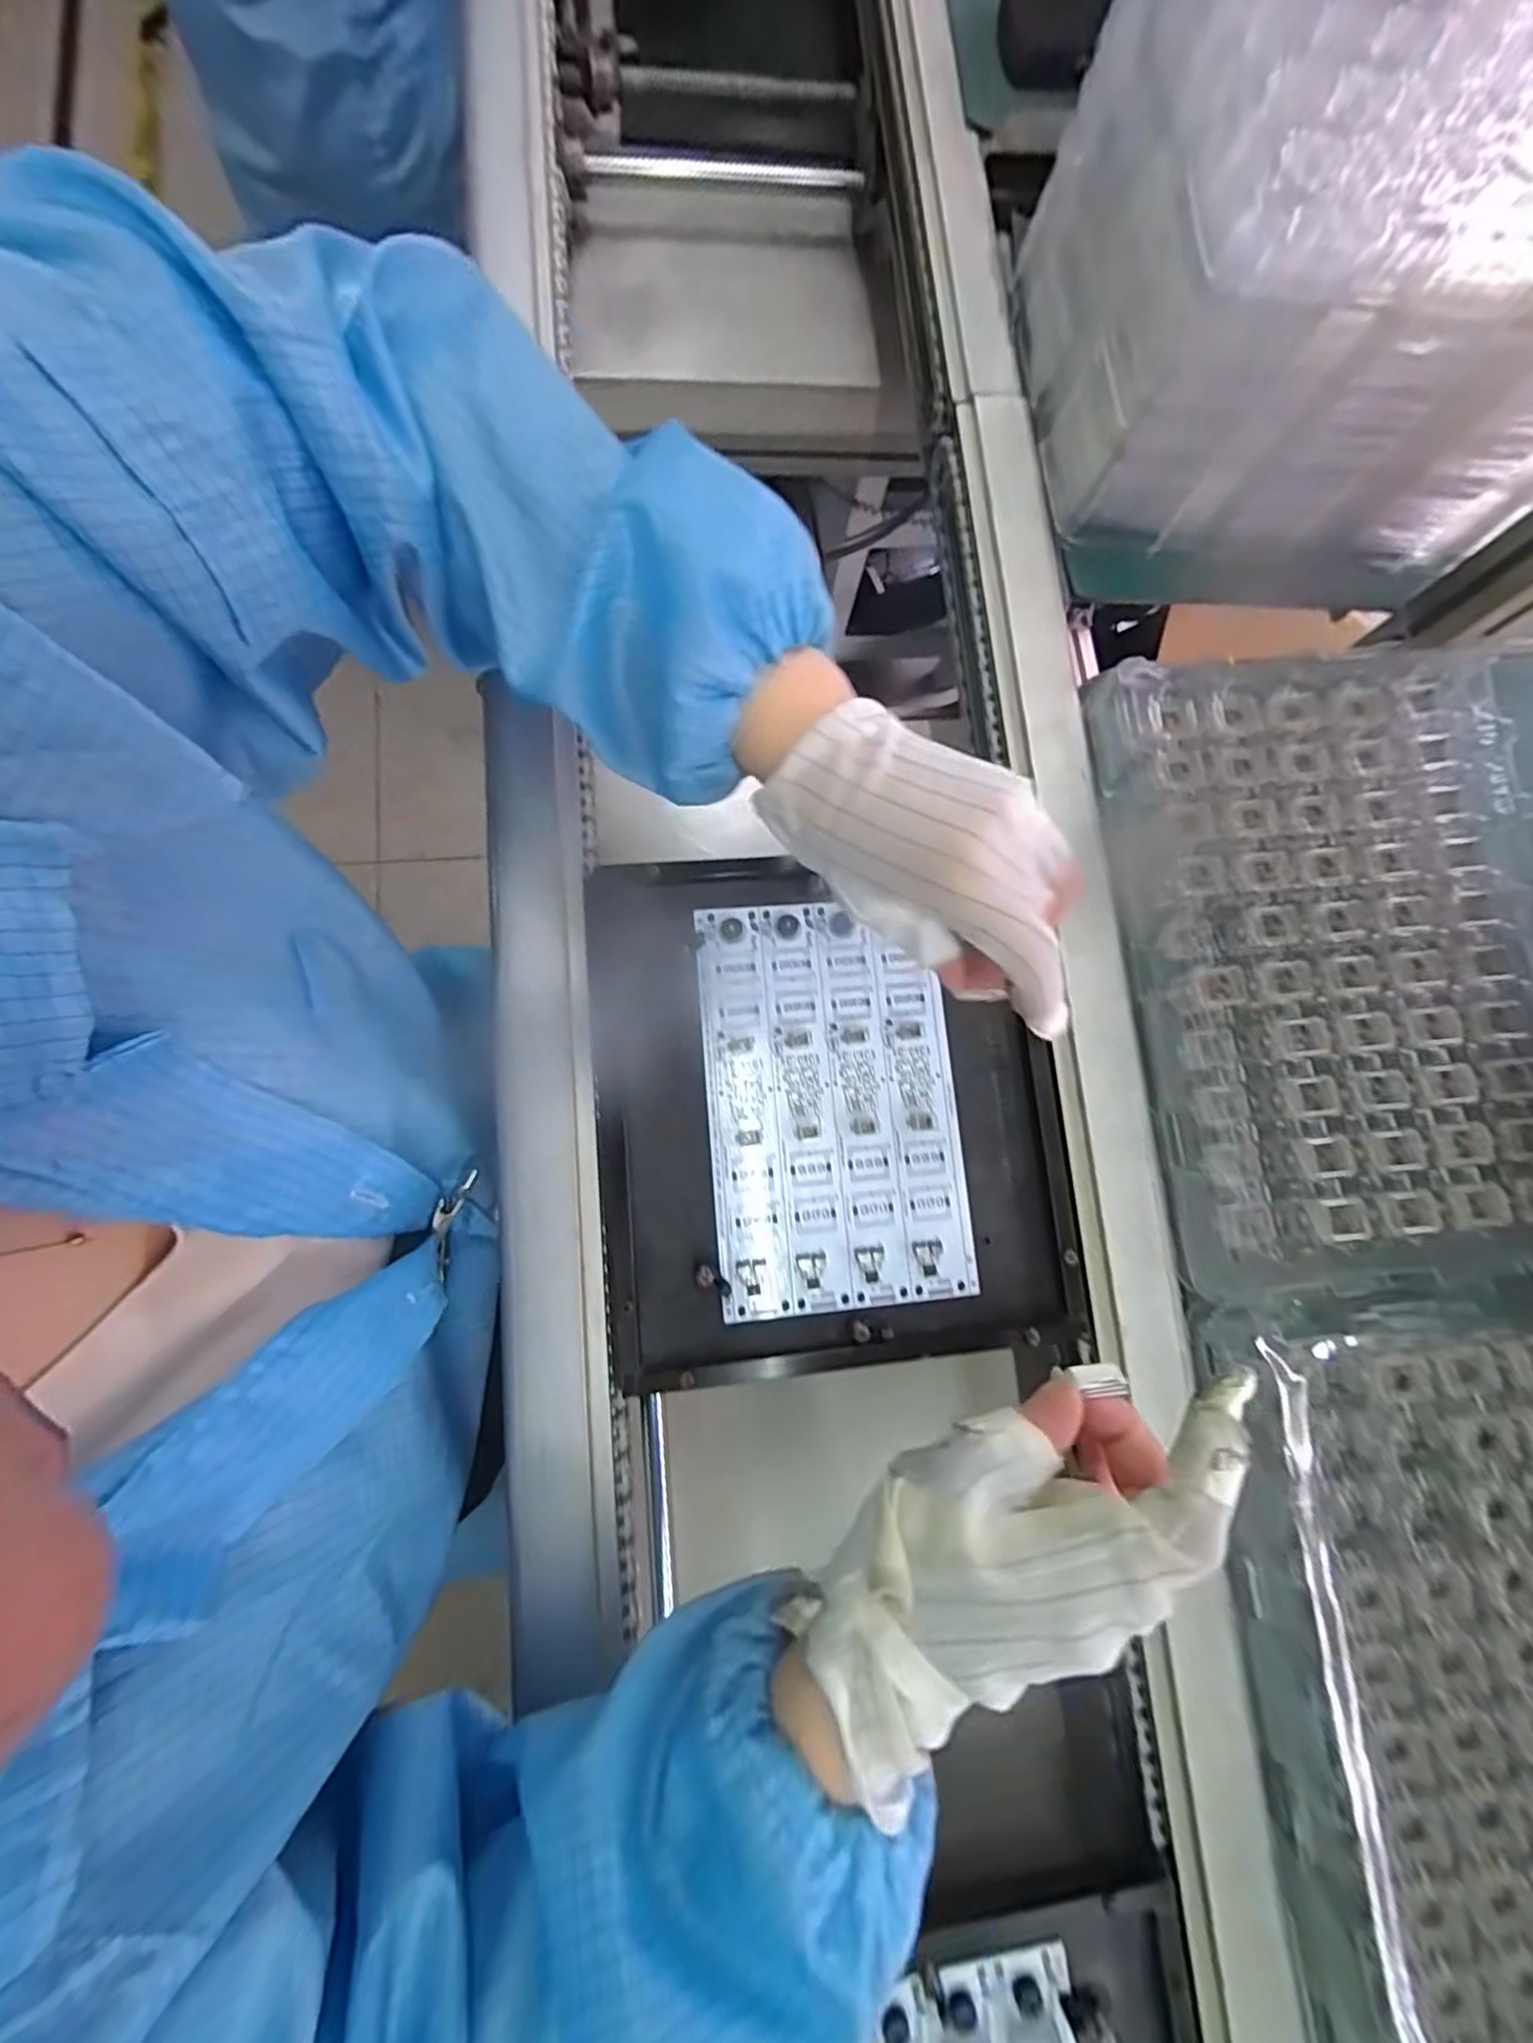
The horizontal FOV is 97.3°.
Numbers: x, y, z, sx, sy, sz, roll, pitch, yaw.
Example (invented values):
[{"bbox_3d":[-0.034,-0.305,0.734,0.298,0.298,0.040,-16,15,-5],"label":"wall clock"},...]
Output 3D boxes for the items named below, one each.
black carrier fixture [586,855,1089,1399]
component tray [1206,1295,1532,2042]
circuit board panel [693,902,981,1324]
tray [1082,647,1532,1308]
[{"bbox_3d":[0.032,0.040,0.348,0.233,0.019,0.252,-5,81,-6],"label":"black carrier fixture"},{"bbox_3d":[0.338,0.326,0.286,0.230,0.026,0.385,-4,79,-1],"label":"component tray"},{"bbox_3d":[0.034,0.041,0.352,0.127,0.004,0.206,-4,81,-6],"label":"circuit board panel"},{"bbox_3d":[0.306,-0.036,0.357,0.211,0.026,0.329,-4,80,-1],"label":"tray"}]

